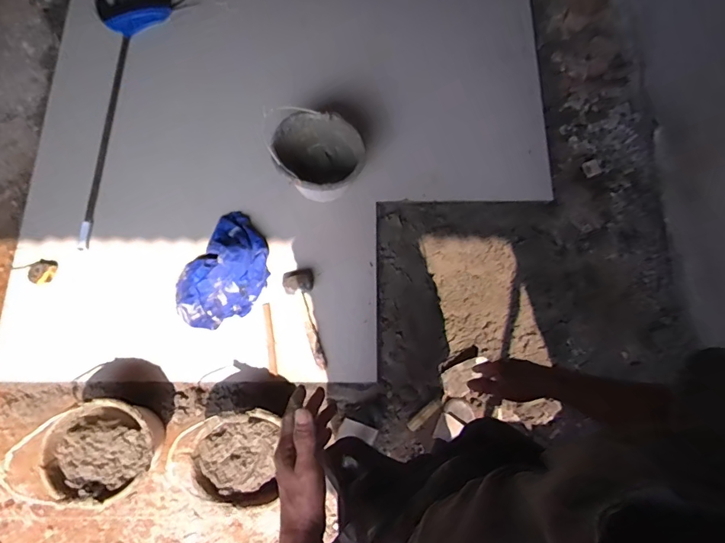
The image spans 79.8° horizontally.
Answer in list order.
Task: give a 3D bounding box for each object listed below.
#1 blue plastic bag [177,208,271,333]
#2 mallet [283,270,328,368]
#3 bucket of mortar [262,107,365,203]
[{"bbox_3d":[-0.441,0.001,1.397,0.261,0.062,0.389,28,78,7],"label":"blue plastic bag"},{"bbox_3d":[-0.157,0.138,1.363,0.099,0.066,0.328,-22,77,-5],"label":"mallet"},{"bbox_3d":[-0.140,-0.362,1.405,0.253,0.227,0.280,-26,77,-6],"label":"bucket of mortar"}]

